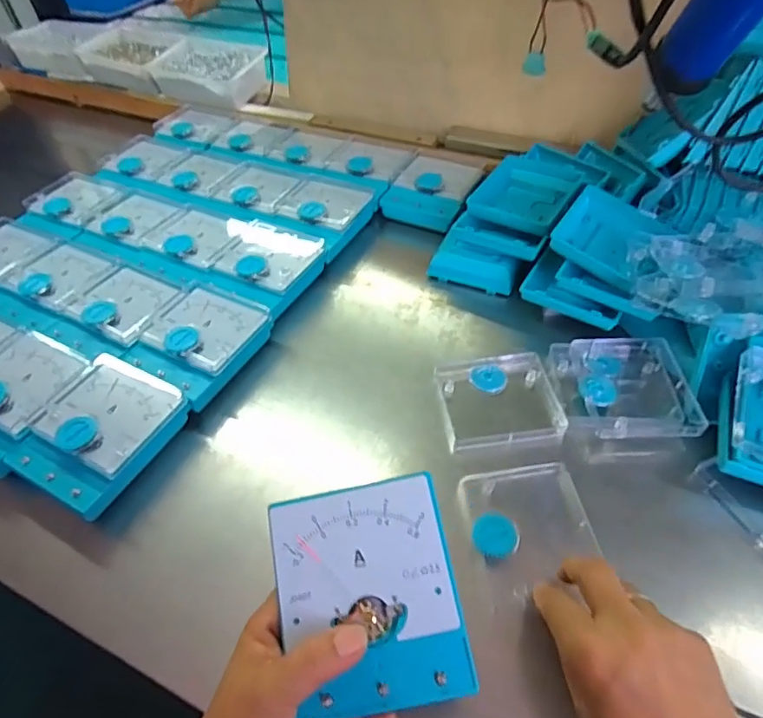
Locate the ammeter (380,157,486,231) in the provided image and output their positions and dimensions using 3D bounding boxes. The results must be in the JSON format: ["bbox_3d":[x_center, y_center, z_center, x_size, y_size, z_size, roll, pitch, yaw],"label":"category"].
[{"bbox_3d":[0.066,-0.214,0.637,0.098,0.034,0.109,23,55,22],"label":"ammeter"}]

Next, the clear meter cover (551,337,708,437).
[{"bbox_3d":[0.211,0.026,0.444,0.103,0.025,0.102,-4,49,0],"label":"clear meter cover"}]

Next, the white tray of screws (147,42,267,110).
[{"bbox_3d":[-0.277,-0.468,0.829,0.175,0.060,0.115,20,54,20],"label":"white tray of screws"}]

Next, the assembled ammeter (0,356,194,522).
[{"bbox_3d":[-0.234,0.066,0.427,0.103,0.055,0.121,20,54,20],"label":"assembled ammeter"}]

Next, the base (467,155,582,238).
[{"bbox_3d":[0.165,-0.189,0.572,0.098,0.028,0.131,24,55,22],"label":"base"}]

